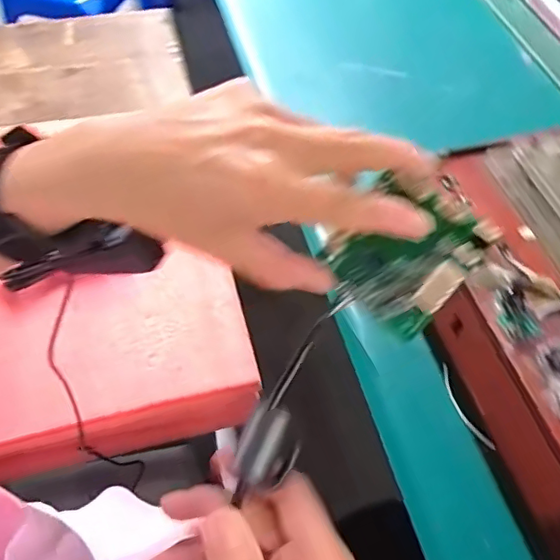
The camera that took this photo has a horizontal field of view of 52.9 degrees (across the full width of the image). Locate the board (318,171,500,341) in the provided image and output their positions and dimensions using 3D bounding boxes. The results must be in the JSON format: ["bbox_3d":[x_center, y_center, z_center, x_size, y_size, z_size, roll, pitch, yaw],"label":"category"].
[{"bbox_3d":[0.052,-0.013,0.241,0.055,0.009,0.057,41,100,24],"label":"board"}]

